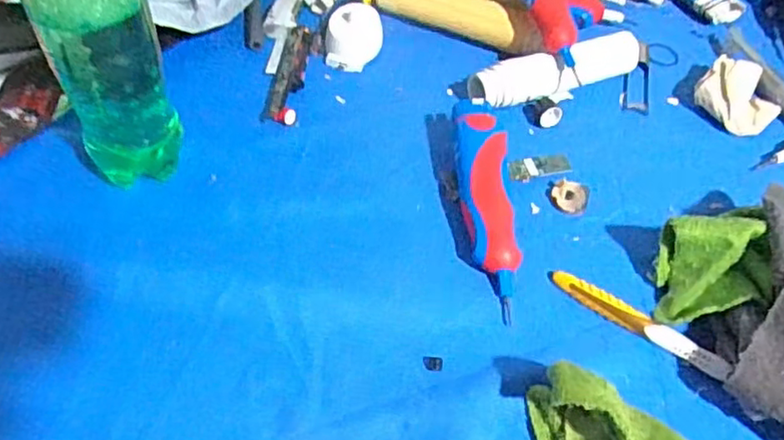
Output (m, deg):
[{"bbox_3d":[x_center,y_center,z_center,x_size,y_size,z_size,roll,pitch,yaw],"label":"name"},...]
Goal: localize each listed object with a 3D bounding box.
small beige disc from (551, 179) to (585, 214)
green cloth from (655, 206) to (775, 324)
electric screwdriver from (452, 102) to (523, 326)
[{"bbox_3d":[0.122,-0.017,0.446,0.023,0.005,0.023,3,51,-3],"label":"small beige disc"},{"bbox_3d":[0.192,0.028,0.387,0.060,0.048,0.054,-1,53,-4],"label":"green cloth"},{"bbox_3d":[0.061,-0.013,0.420,0.033,0.027,0.151,2,51,-4],"label":"electric screwdriver"}]

